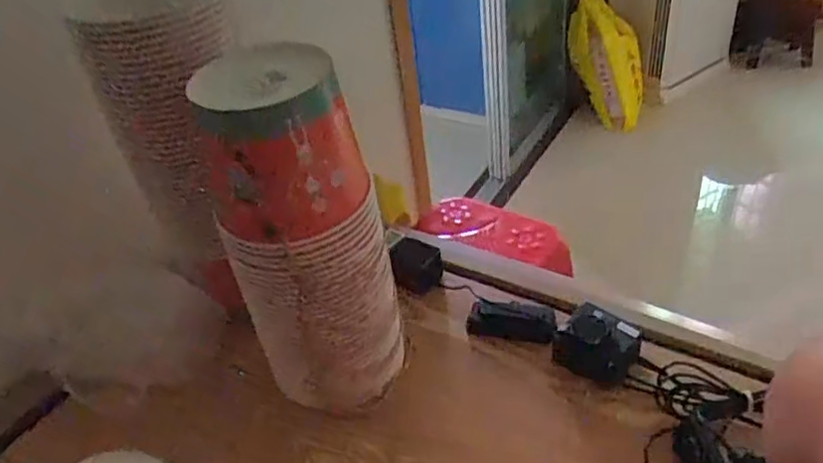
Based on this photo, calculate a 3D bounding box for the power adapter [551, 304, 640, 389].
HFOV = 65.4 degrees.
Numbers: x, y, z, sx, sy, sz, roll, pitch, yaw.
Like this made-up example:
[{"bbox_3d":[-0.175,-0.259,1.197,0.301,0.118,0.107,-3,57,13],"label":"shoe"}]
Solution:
[{"bbox_3d":[0.214,0.131,0.745,0.089,0.043,0.070,18,46,30],"label":"power adapter"}]

